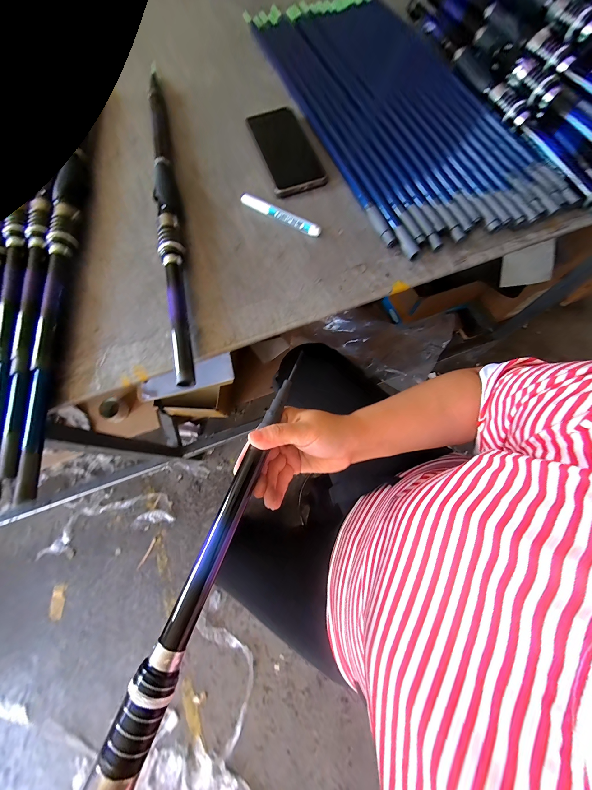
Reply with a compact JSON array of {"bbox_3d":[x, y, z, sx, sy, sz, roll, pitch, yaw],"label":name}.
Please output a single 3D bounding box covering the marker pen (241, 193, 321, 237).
[{"bbox_3d":[-0.023,-0.238,0.345,0.124,0.013,0.012,33,77,11],"label":"marker pen"}]

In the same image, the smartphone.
[{"bbox_3d":[-0.013,-0.355,0.376,0.075,0.014,0.157,-18,73,-4],"label":"smartphone"}]

